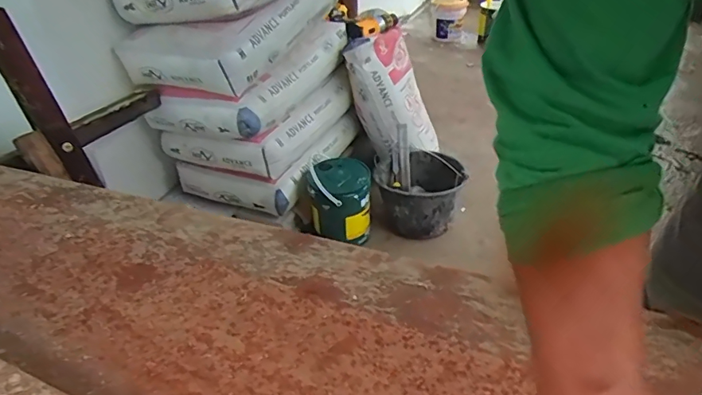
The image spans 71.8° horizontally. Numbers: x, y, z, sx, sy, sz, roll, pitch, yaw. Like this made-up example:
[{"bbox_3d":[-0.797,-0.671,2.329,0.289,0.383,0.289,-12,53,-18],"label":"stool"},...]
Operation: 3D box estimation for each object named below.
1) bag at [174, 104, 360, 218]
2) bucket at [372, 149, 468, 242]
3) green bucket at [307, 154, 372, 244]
[{"bbox_3d":[-0.228,-0.155,1.530,0.355,0.155,0.511,15,45,25],"label":"bag"},{"bbox_3d":[0.204,-0.009,1.481,0.261,0.192,0.251,-5,40,4],"label":"bucket"},{"bbox_3d":[-0.032,0.008,1.399,0.170,0.207,0.180,-5,40,4],"label":"green bucket"}]

